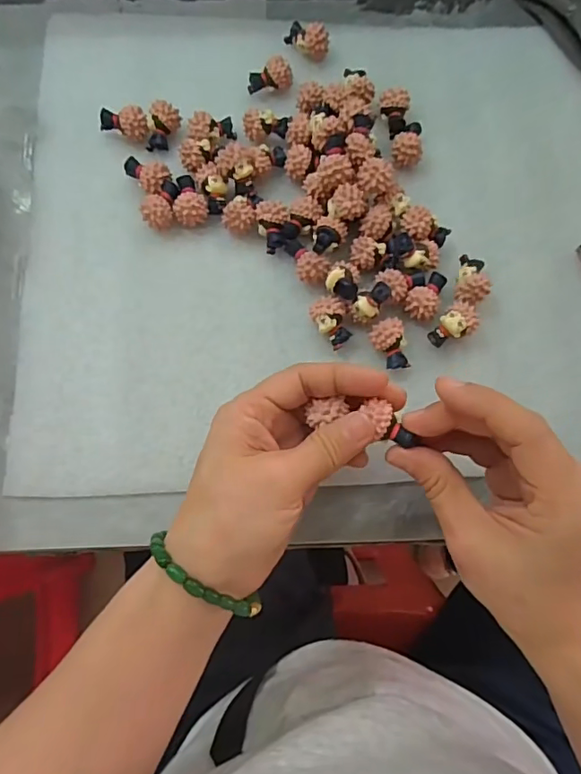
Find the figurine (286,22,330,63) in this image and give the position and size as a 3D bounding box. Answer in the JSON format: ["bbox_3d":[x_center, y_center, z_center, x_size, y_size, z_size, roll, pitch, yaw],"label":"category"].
[{"bbox_3d":[0.011,-0.239,0.371,0.031,0.021,0.018,19,77,6],"label":"figurine"}]

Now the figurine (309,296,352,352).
[{"bbox_3d":[0.024,-0.037,0.316,0.021,0.020,0.028,-11,76,-2],"label":"figurine"}]

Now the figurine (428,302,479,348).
[{"bbox_3d":[0.096,-0.035,0.316,0.018,0.017,0.030,42,81,10],"label":"figurine"}]

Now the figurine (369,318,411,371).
[{"bbox_3d":[0.057,-0.025,0.313,0.019,0.019,0.030,-22,77,-4],"label":"figurine"}]

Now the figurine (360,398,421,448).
[{"bbox_3d":[0.046,0.018,0.246,0.031,0.011,0.015,44,81,3],"label":"figurine"}]

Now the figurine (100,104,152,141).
[{"bbox_3d":[-0.107,-0.173,0.353,0.031,0.017,0.017,16,77,5],"label":"figurine"}]

